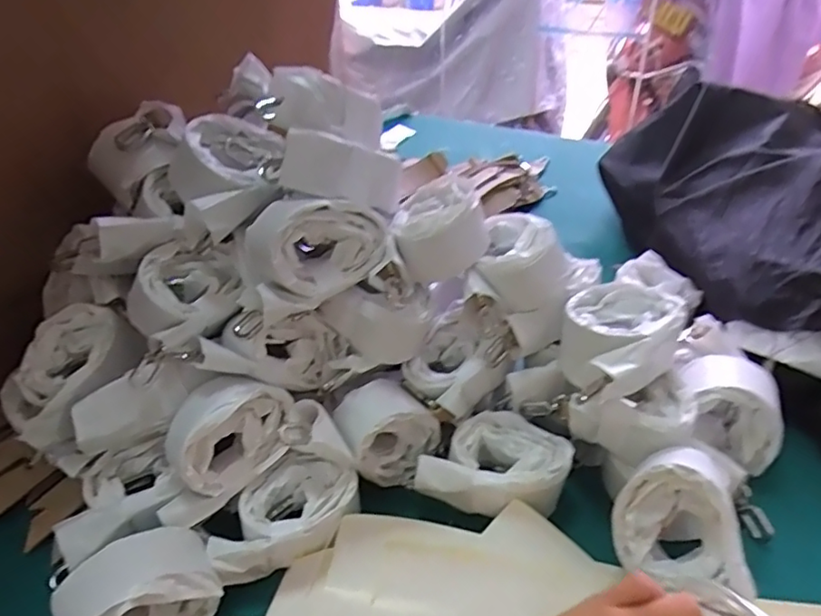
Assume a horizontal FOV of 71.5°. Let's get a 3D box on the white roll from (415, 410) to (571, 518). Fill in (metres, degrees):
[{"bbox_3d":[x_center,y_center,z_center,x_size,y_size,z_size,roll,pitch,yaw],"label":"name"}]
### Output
[{"bbox_3d":[0.066,0.128,0.459,0.118,0.049,0.080,3,35,6],"label":"white roll"}]

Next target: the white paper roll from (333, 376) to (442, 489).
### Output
[{"bbox_3d":[-0.022,0.102,0.466,0.078,0.074,0.052,-28,43,-33],"label":"white paper roll"}]

